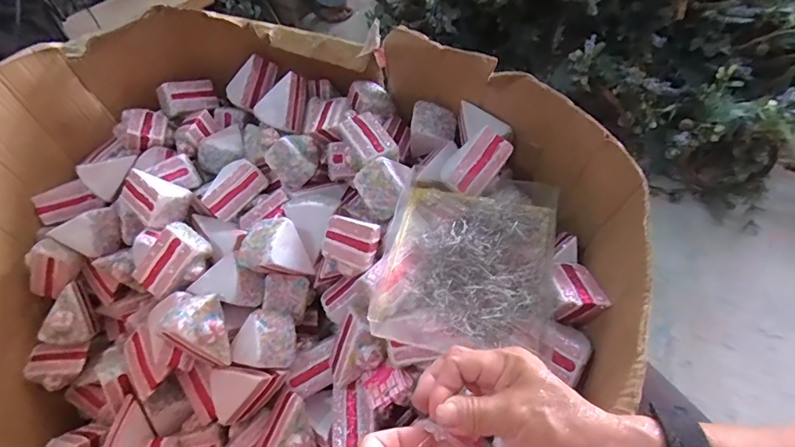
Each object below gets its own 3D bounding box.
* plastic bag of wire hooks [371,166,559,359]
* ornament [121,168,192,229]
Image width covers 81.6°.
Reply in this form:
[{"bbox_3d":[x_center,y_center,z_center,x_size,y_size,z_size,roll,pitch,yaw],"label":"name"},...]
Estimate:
[{"bbox_3d":[0.077,0.033,0.494,0.178,0.033,0.206,6,56,10],"label":"plastic bag of wire hooks"},{"bbox_3d":[-0.336,-0.039,0.640,0.100,0.040,0.071,36,65,26],"label":"ornament"}]

